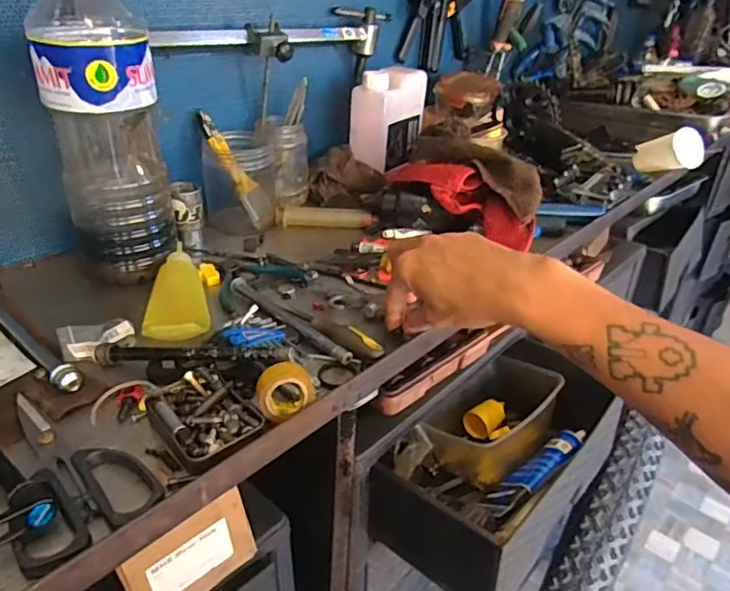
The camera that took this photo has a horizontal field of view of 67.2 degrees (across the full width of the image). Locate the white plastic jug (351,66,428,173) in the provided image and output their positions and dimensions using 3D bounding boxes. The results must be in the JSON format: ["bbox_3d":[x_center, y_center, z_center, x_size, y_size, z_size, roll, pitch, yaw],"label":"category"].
[{"bbox_3d":[0.036,-0.281,0.857,0.077,0.133,0.116,16,33,24],"label":"white plastic jug"}]

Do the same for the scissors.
[{"bbox_3d":[-0.206,0.113,0.374,0.081,0.011,0.170,-24,38,-36],"label":"scissors"}]

